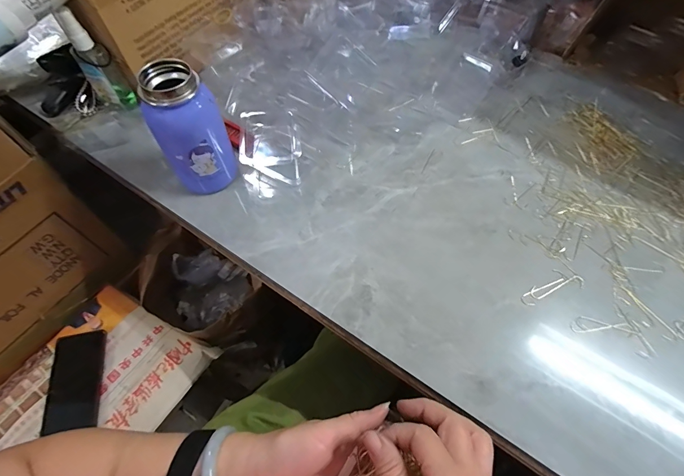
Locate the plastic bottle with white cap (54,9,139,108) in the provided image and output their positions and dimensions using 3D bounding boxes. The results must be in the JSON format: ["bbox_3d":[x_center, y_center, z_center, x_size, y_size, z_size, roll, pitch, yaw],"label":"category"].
[{"bbox_3d":[-0.331,-0.239,0.467,0.043,0.128,0.041,-31,65,-18],"label":"plastic bottle with white cap"}]

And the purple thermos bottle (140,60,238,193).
[{"bbox_3d":[-0.166,-0.115,0.388,0.073,0.138,0.062,-22,63,-14],"label":"purple thermos bottle"}]

